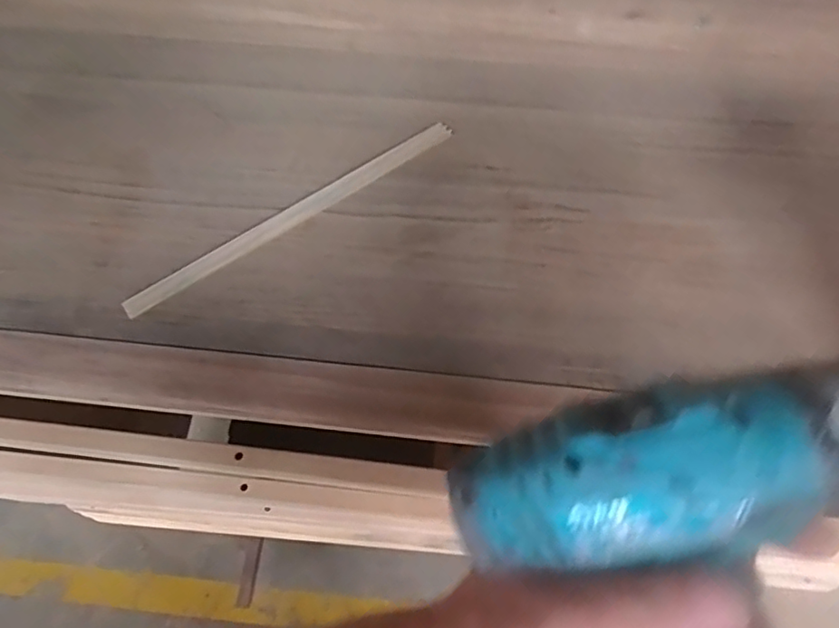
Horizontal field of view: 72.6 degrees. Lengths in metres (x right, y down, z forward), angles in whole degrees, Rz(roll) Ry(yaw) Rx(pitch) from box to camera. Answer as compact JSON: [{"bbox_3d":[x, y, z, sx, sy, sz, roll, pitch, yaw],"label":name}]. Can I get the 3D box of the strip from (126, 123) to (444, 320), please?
[{"bbox_3d":[-0.106,-0.087,0.498,0.317,0.007,0.021,-34,71,-13],"label":"strip"}]

